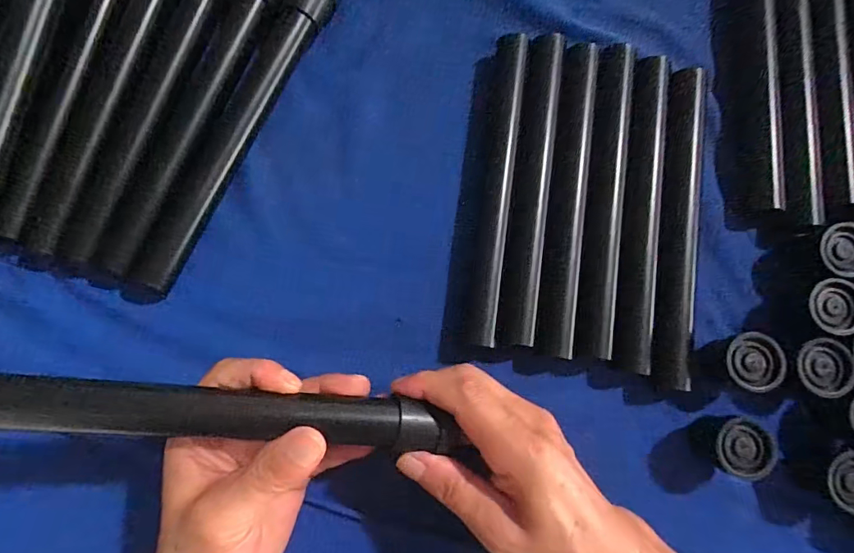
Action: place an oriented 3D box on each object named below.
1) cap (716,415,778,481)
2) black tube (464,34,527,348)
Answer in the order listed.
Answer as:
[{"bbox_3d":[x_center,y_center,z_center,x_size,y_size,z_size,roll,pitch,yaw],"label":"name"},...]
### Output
[{"bbox_3d":[0.192,0.104,0.283,0.035,0.028,0.034,0,81,-1],"label":"cap"},{"bbox_3d":[0.048,-0.062,0.317,0.022,0.020,0.218,7,81,1],"label":"black tube"}]

